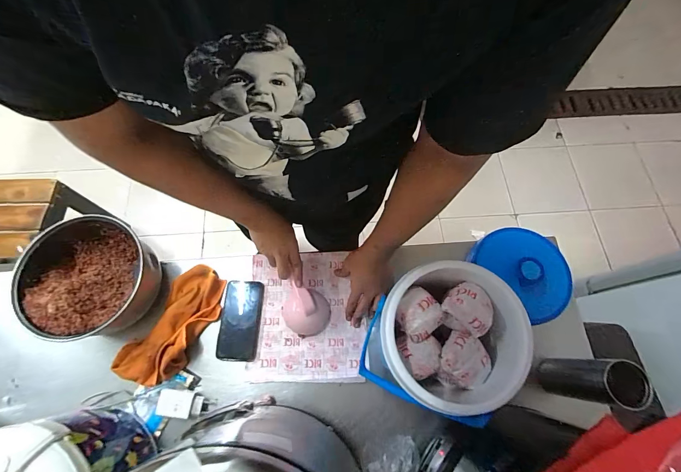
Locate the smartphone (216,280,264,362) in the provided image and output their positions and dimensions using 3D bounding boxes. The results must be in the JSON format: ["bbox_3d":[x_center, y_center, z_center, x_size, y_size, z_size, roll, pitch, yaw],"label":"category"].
[{"bbox_3d":[-0.214,0.180,0.685,0.084,0.010,0.163,2,70,-1],"label":"smartphone"}]

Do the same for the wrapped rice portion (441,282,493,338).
[{"bbox_3d":[0.209,0.112,0.508,0.074,0.044,0.064,41,74,12],"label":"wrapped rice portion"}]

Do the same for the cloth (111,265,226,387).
[{"bbox_3d":[-0.342,0.181,0.654,0.117,0.055,0.249,30,72,9],"label":"cloth"}]

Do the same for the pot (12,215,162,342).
[{"bbox_3d":[-0.500,0.084,0.634,0.214,0.127,0.221,0,70,-1],"label":"pot"}]

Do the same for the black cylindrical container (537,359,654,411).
[{"bbox_3d":[0.442,0.255,0.565,0.075,0.164,0.066,4,70,0],"label":"black cylindrical container"}]

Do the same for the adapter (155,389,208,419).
[{"bbox_3d":[-0.306,0.326,0.619,0.083,0.035,0.044,9,70,2],"label":"adapter"}]

